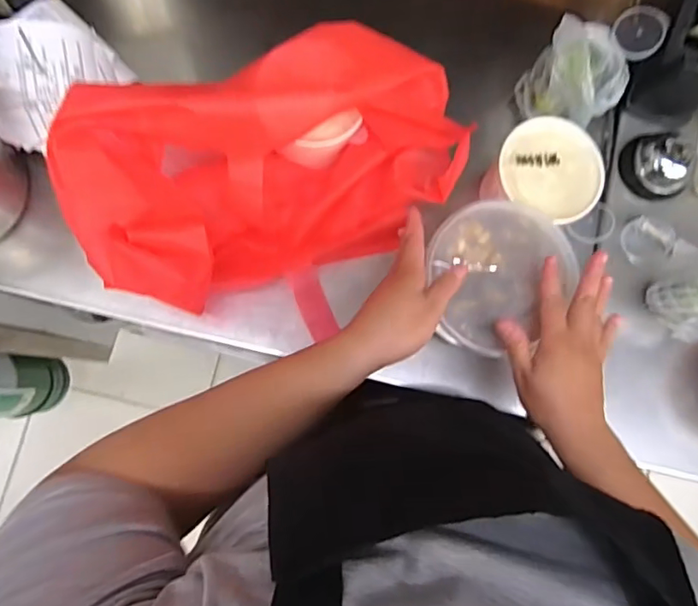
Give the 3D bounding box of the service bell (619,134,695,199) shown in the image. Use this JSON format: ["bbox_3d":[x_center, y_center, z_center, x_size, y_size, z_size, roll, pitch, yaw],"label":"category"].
[{"bbox_3d":[0.357,-0.159,0.588,0.066,0.041,0.079,-39,86,-8],"label":"service bell"}]

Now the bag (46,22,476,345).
[{"bbox_3d":[-0.057,-0.119,0.476,0.352,0.162,0.227,-37,86,-8],"label":"bag"}]

